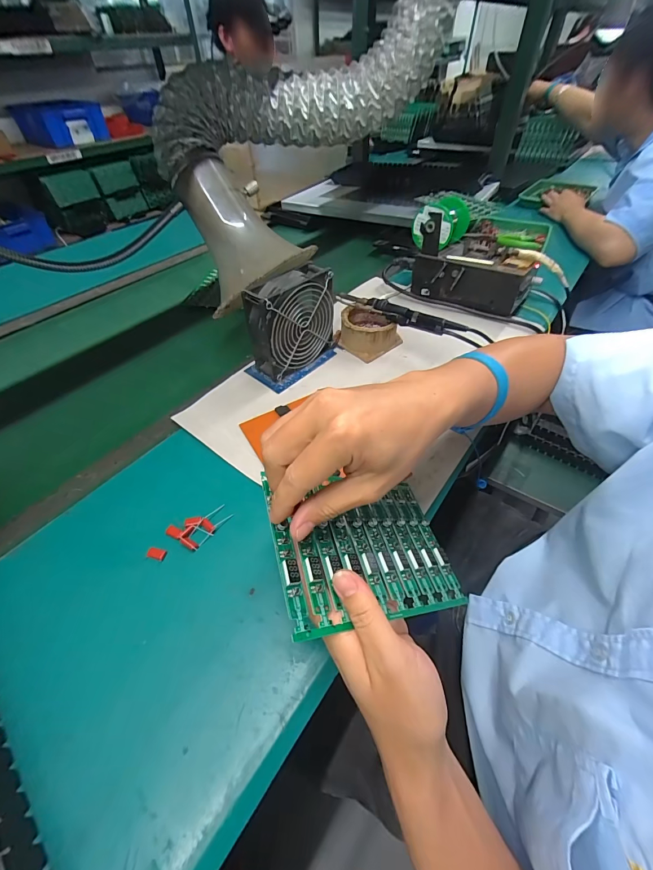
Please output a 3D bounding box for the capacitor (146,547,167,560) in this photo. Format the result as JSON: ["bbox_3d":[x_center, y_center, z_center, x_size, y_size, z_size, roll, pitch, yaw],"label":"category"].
[{"bbox_3d":[-0.158,0.110,0.323,0.017,0.004,0.010,10,50,9],"label":"capacitor"}]

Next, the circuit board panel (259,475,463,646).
[{"bbox_3d":[0.035,0.088,0.278,0.161,0.005,0.108,8,45,-32],"label":"circuit board panel"}]

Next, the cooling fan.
[{"bbox_3d":[-0.046,-0.152,0.472,0.048,0.122,0.120,32,57,25],"label":"cooling fan"}]

